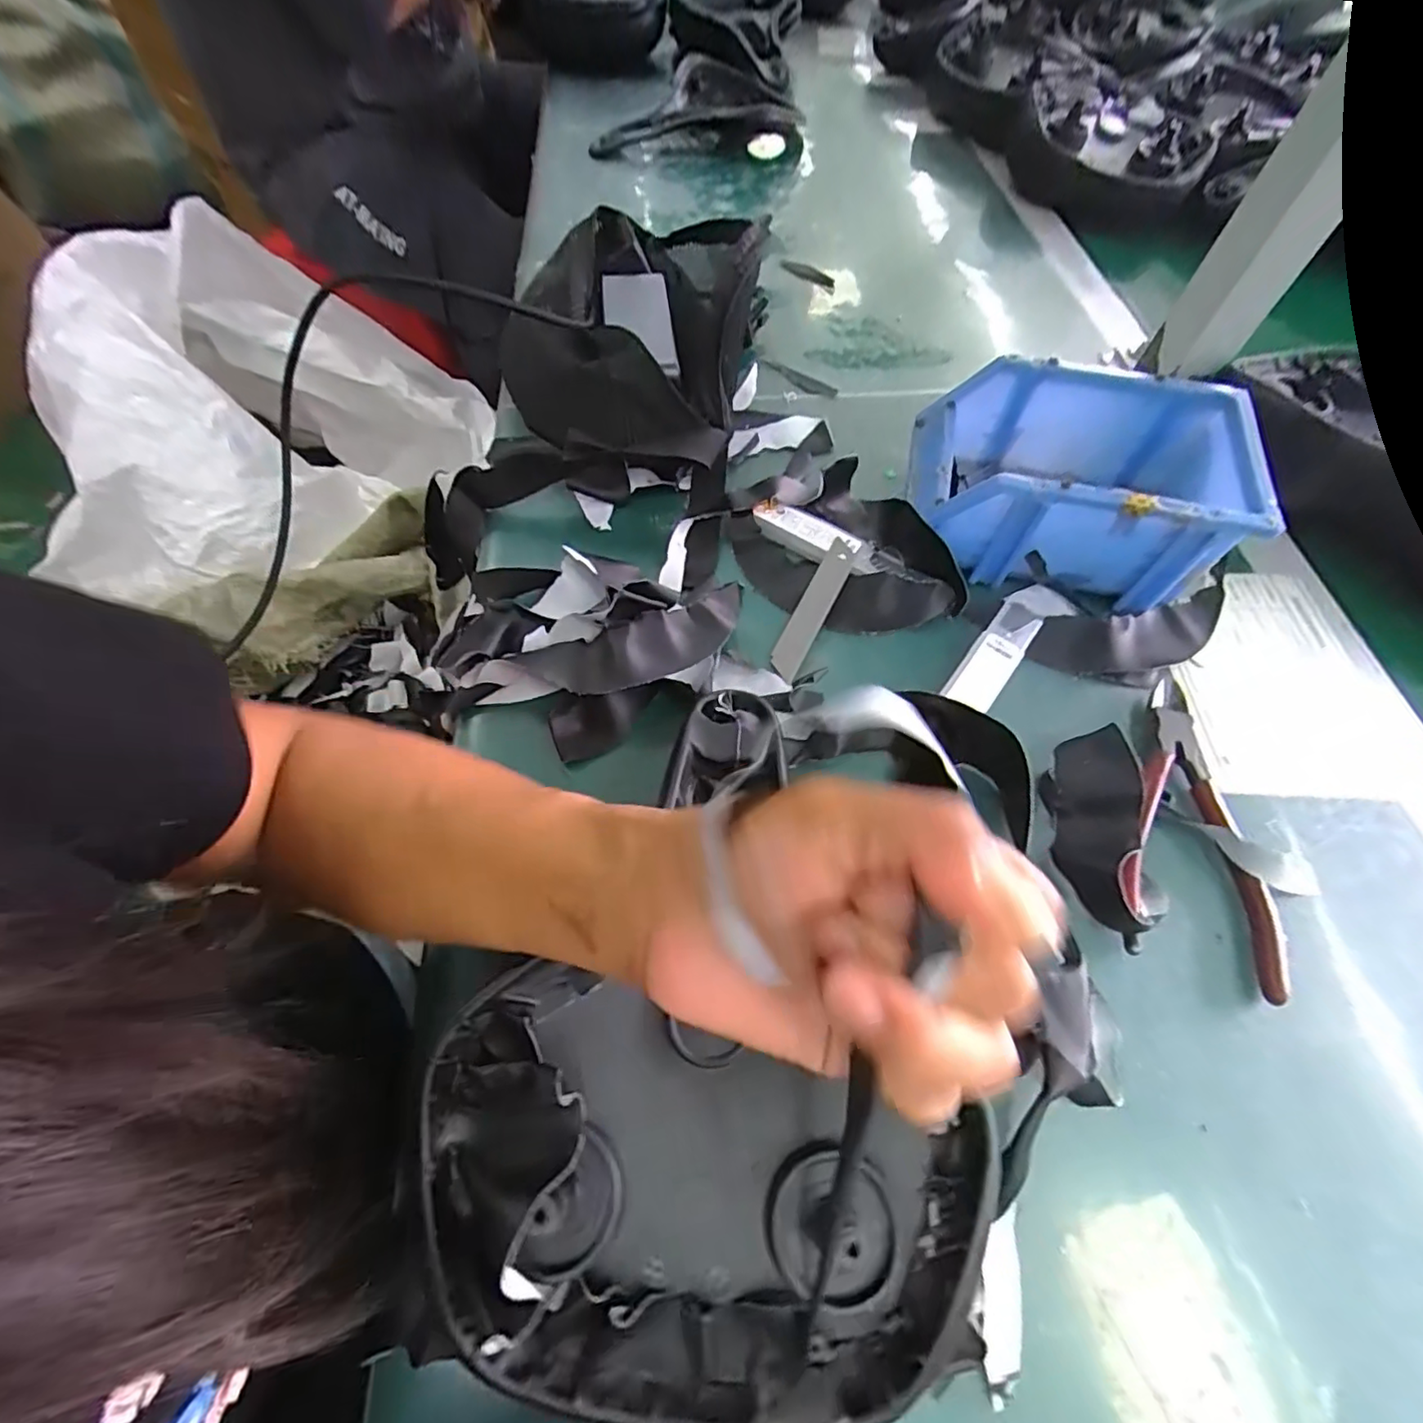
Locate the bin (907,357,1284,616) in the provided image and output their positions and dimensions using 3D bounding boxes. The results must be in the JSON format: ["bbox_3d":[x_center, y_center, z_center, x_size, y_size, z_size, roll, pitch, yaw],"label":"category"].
[{"bbox_3d":[0.214,-0.140,0.368,0.174,0.072,0.121,16,63,7],"label":"bin"}]

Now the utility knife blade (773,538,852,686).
[{"bbox_3d":[0.062,-0.063,0.367,0.017,0.004,0.100,27,70,6],"label":"utility knife blade"}]

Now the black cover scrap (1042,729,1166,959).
[{"bbox_3d":[0.188,0.058,0.293,0.036,0.026,0.101,0,62,-2],"label":"black cover scrap"}]

